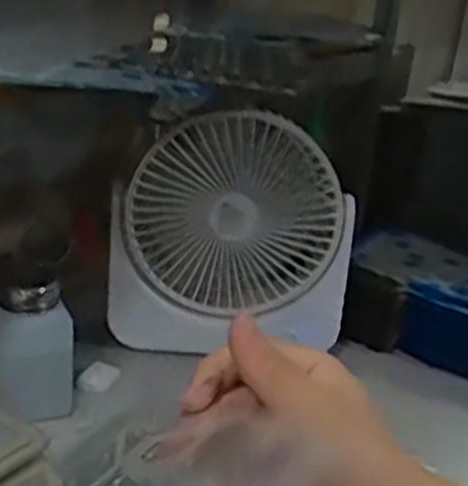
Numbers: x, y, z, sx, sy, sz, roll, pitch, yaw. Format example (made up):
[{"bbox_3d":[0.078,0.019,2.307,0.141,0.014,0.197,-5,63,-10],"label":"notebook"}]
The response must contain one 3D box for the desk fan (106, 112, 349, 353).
[{"bbox_3d":[-0.002,-0.011,0.634,0.185,0.181,0.059,4,22,-5],"label":"desk fan"}]

